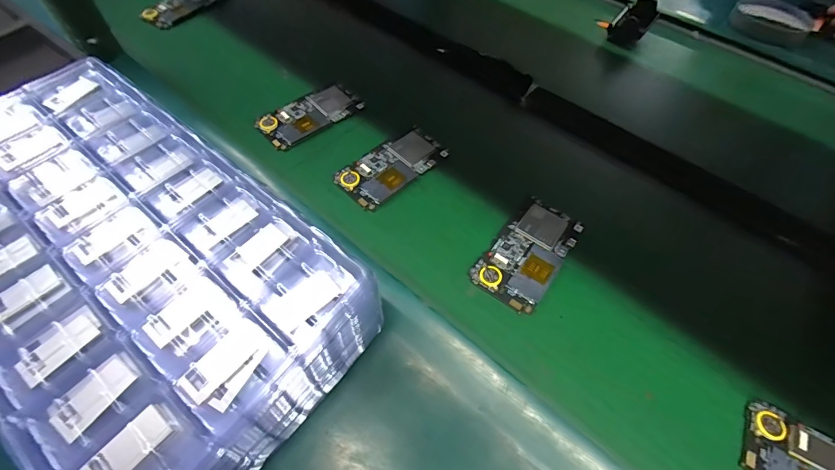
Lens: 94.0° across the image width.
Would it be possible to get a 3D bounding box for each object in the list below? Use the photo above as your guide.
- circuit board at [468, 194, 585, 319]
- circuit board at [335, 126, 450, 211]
[{"bbox_3d":[0.110,0.014,0.382,0.065,0.008,0.125,30,59,23],"label":"circuit board"},{"bbox_3d":[-0.028,-0.080,0.438,0.123,0.010,0.062,-40,69,-22],"label":"circuit board"}]

